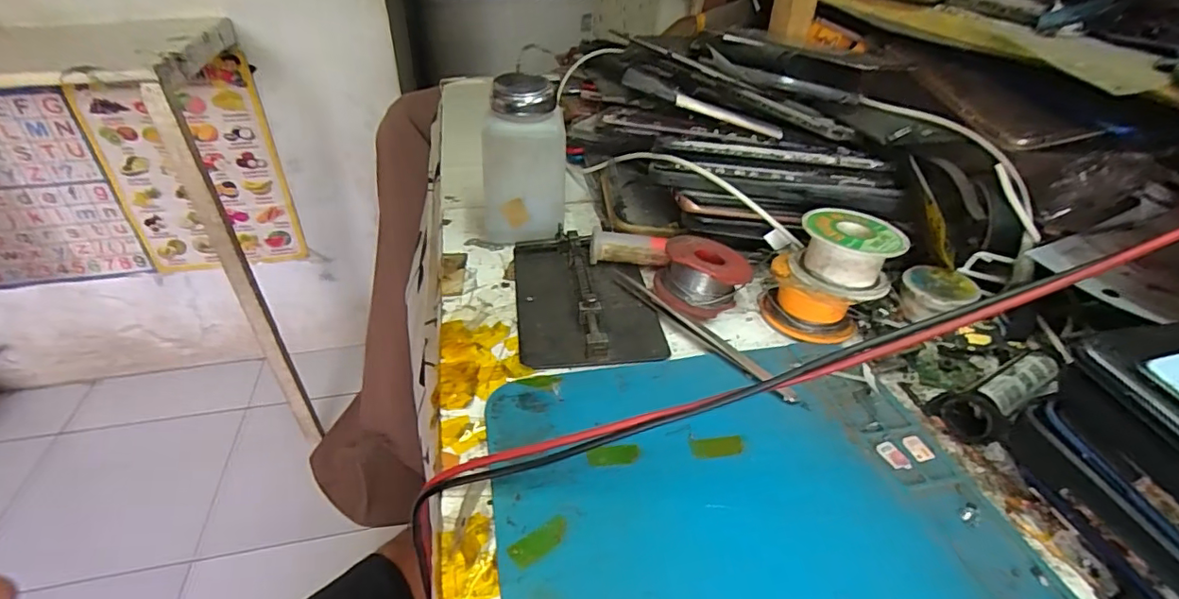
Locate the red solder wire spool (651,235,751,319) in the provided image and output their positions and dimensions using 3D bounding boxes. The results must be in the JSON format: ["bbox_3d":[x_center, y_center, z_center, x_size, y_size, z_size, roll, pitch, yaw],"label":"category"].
[{"bbox_3d":[0.067,-0.014,0.321,0.045,0.032,0.043,2,37,-1],"label":"red solder wire spool"}]

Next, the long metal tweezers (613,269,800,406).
[{"bbox_3d":[0.059,0.016,0.302,0.012,0.006,0.127,-25,45,-32],"label":"long metal tweezers"}]

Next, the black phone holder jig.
[{"bbox_3d":[-0.003,-0.006,0.323,0.078,0.014,0.117,-2,37,-7],"label":"black phone holder jig"}]

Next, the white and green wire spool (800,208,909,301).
[{"bbox_3d":[0.142,-0.024,0.302,0.050,0.037,0.050,2,37,-1],"label":"white and green wire spool"}]

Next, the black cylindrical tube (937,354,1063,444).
[{"bbox_3d":[0.195,0.046,0.260,0.067,0.022,0.023,-21,43,-29],"label":"black cylindrical tube"}]

